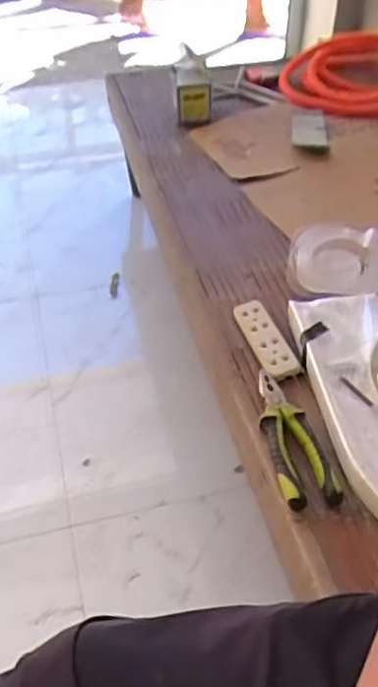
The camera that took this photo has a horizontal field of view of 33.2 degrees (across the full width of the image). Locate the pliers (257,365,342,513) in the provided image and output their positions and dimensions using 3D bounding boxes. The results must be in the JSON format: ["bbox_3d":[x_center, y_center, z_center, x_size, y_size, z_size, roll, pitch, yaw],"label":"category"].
[{"bbox_3d":[0.117,0.103,0.732,0.059,0.020,0.190,-6,45,-7],"label":"pliers"}]

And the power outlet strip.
[{"bbox_3d":[0.103,-0.008,0.865,0.041,0.019,0.147,-11,45,-12],"label":"power outlet strip"}]

